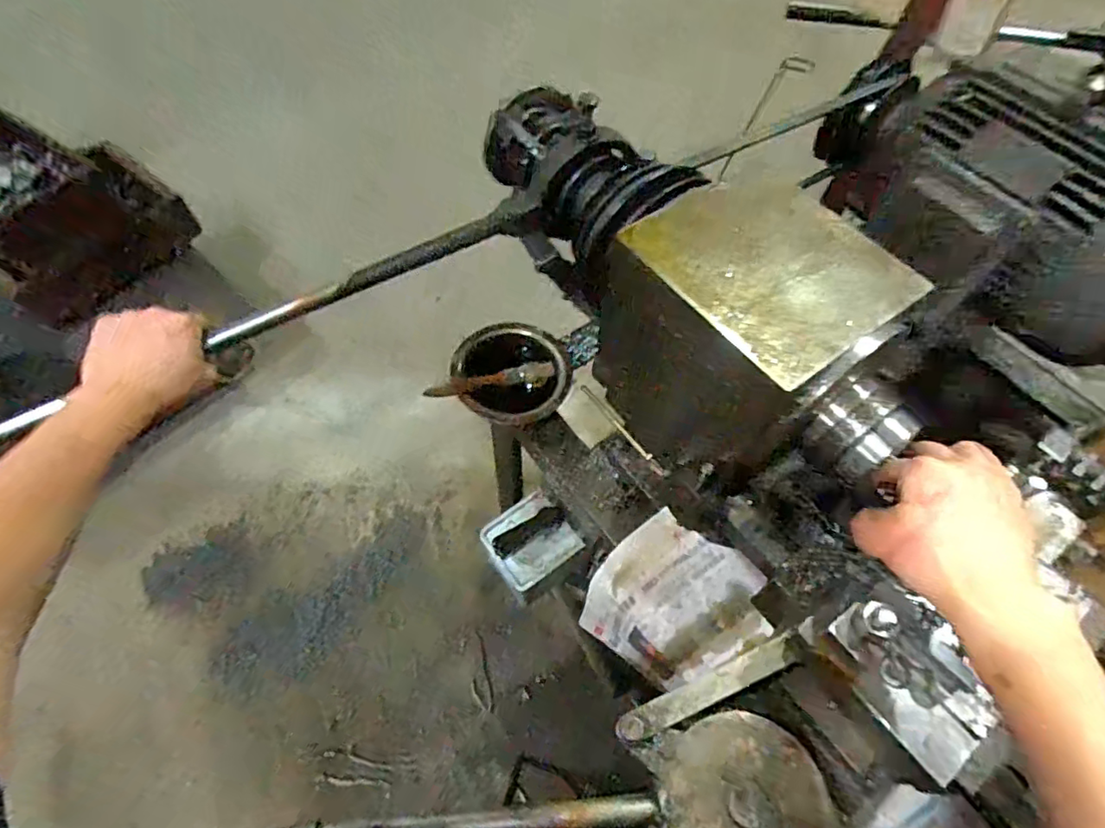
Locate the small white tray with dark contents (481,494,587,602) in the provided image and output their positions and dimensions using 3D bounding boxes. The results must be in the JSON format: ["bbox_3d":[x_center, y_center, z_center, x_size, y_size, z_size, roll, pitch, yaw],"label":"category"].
[{"bbox_3d":[-0.028,0.144,0.671,0.097,0.031,0.088,-35,67,-20],"label":"small white tray with dark contents"}]

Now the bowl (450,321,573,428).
[{"bbox_3d":[-0.047,-0.050,0.674,0.131,0.055,0.121,1,59,-2],"label":"bowl"}]

